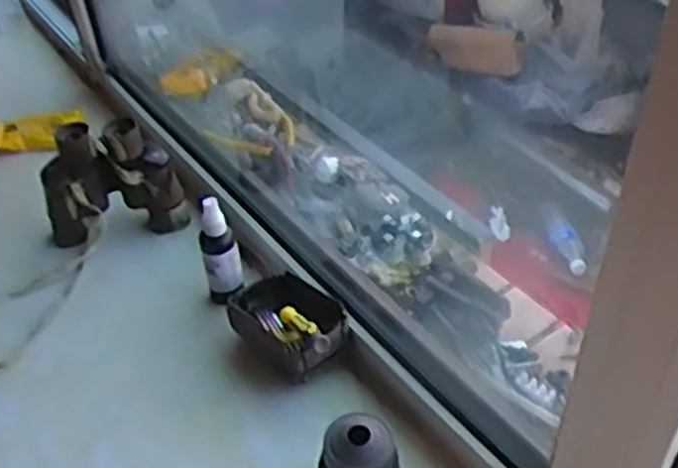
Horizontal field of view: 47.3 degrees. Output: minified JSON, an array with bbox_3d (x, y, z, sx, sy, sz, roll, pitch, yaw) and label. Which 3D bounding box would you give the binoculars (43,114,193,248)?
[{"bbox_3d":[-0.271,-0.065,0.912,0.158,0.125,0.056,-11,43,-8],"label":"binoculars"}]

